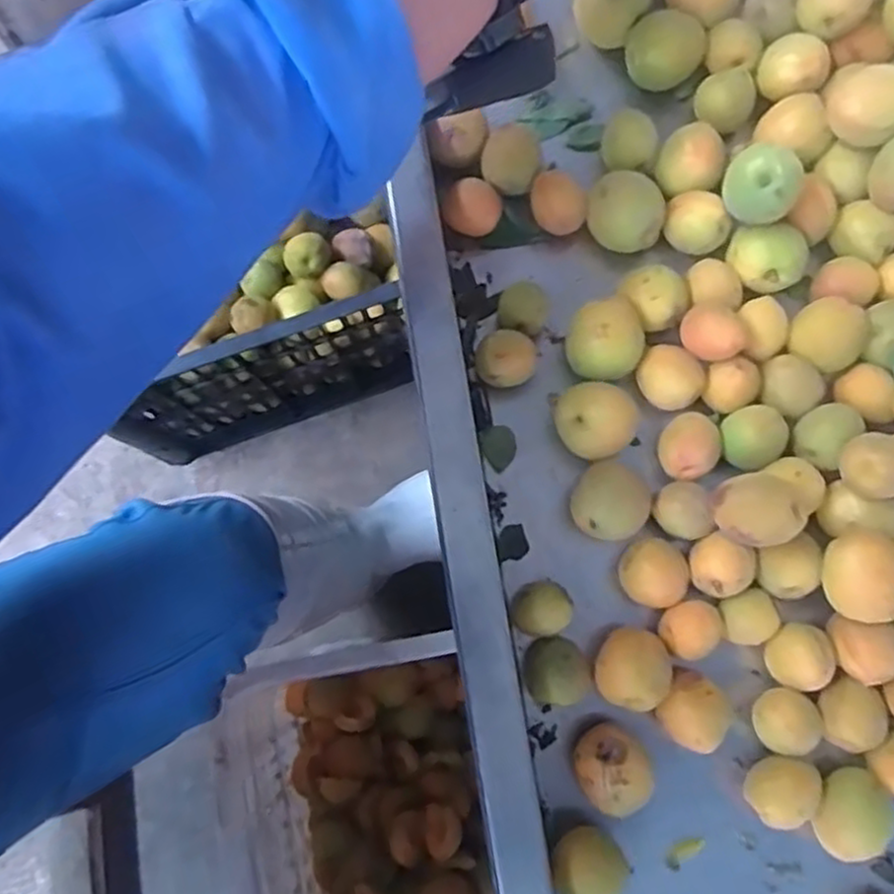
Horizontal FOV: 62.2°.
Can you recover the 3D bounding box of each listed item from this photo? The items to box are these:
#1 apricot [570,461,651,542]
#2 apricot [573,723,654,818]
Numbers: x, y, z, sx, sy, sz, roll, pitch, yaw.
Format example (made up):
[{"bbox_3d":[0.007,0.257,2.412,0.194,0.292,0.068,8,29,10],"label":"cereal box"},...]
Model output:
[{"bbox_3d":[0.091,0.032,0.421,0.040,0.038,0.042,0,80,1],"label":"apricot"},{"bbox_3d":[0.086,0.170,0.397,0.035,0.043,0.043,-17,80,-2],"label":"apricot"}]

